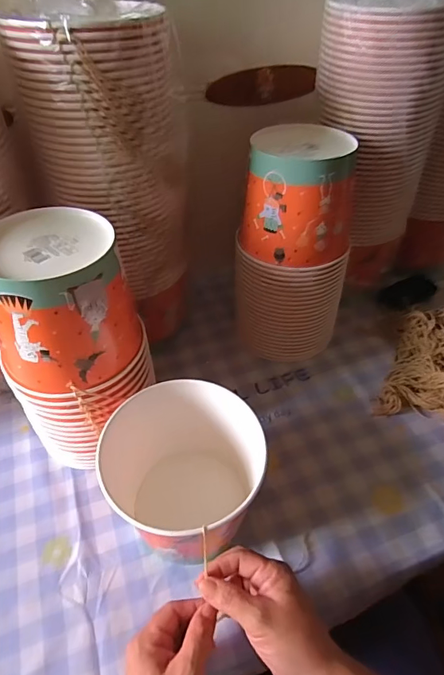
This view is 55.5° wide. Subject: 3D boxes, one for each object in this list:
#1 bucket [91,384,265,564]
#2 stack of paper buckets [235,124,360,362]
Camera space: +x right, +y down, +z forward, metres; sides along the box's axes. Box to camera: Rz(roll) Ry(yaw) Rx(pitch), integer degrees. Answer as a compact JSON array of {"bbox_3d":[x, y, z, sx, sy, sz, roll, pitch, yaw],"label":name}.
[{"bbox_3d":[-0.046,0.148,0.469,0.154,0.146,0.153,-1,43,1],"label":"bucket"},{"bbox_3d":[0.103,-0.113,0.603,0.152,0.309,0.127,10,47,11],"label":"stack of paper buckets"}]

